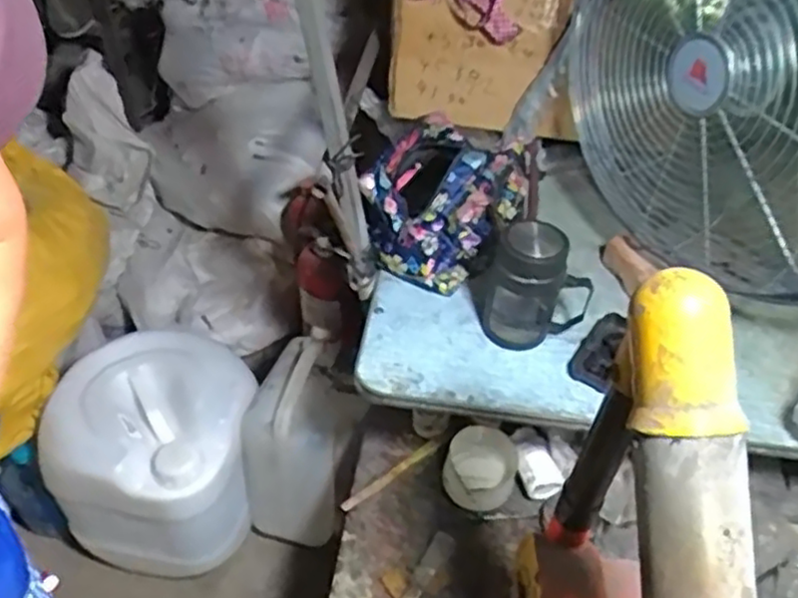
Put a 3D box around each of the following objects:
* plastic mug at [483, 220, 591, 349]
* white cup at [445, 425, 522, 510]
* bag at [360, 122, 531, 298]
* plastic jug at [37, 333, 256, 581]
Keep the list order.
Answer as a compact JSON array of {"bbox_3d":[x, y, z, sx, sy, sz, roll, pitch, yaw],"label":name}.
[{"bbox_3d":[0.154,-0.008,0.808,0.122,0.150,0.074,13,45,10],"label":"plastic mug"},{"bbox_3d":[0.103,0.215,0.897,0.086,0.071,0.094,1,44,-1],"label":"white cup"},{"bbox_3d":[0.047,-0.125,0.913,0.188,0.133,0.179,27,49,23],"label":"bag"},{"bbox_3d":[-0.383,0.249,1.168,0.288,0.272,0.273,7,44,4],"label":"plastic jug"}]

